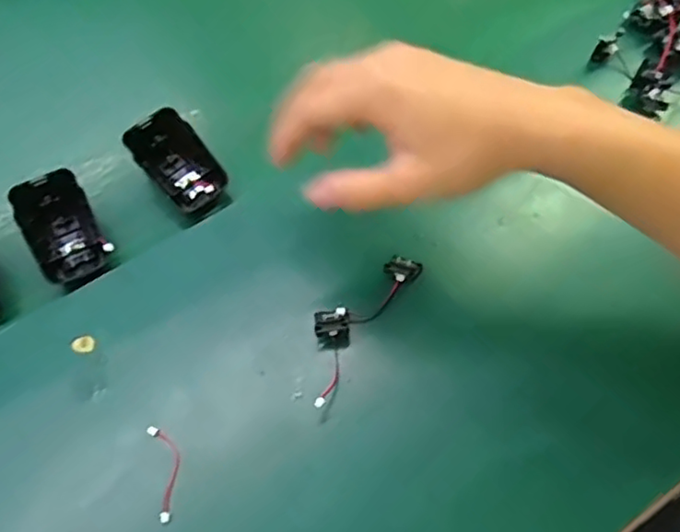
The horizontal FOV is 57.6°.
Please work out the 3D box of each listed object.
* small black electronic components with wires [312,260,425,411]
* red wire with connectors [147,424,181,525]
[{"bbox_3d":[0.007,0.031,0.379,0.034,0.021,0.104,33,66,19],"label":"small black electronic components with wires"},{"bbox_3d":[-0.095,0.114,0.342,0.014,0.008,0.052,-15,60,-6],"label":"red wire with connectors"}]

